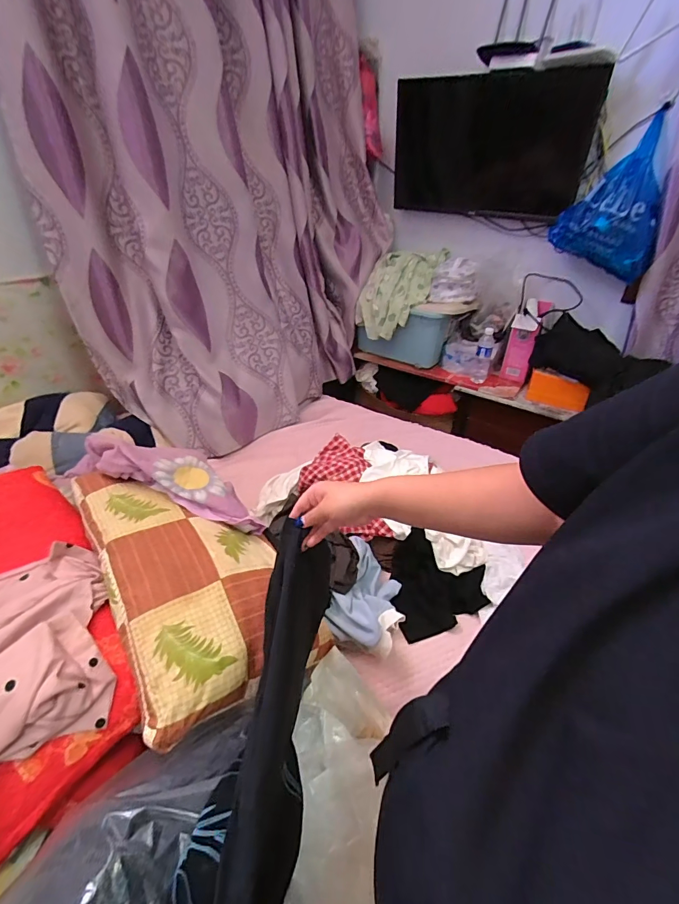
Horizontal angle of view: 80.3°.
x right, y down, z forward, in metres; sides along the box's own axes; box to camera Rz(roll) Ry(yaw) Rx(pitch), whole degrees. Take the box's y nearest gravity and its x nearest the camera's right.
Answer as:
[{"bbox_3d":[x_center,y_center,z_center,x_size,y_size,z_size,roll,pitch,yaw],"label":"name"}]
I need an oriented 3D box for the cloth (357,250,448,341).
[{"bbox_3d":[0.258,-0.689,1.742,0.298,0.274,0.335,14,39,17],"label":"cloth"}]

